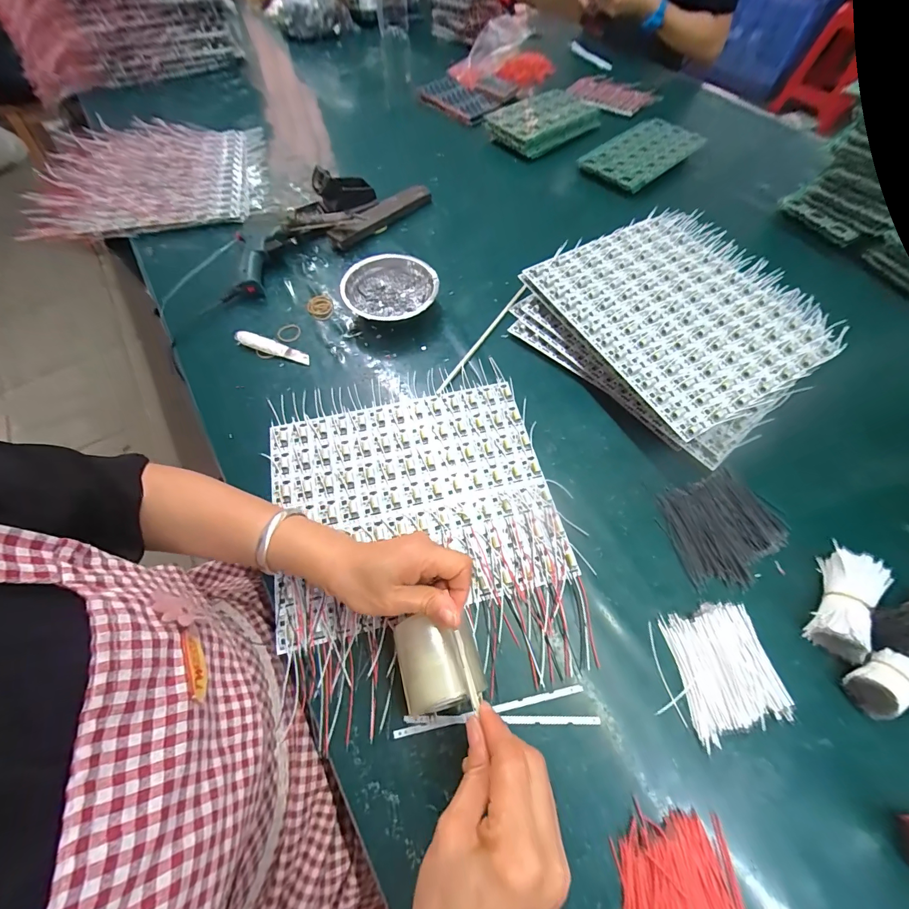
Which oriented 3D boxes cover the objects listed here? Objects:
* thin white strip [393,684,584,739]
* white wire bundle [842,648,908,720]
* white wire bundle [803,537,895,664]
[{"bbox_3d":[0.031,0.216,0.321,0.161,0.005,0.006,-10,62,-5],"label":"thin white strip"},{"bbox_3d":[0.364,0.192,0.323,0.050,0.030,0.033,-27,65,-14],"label":"white wire bundle"},{"bbox_3d":[0.362,0.135,0.352,0.041,0.030,0.094,31,66,16],"label":"white wire bundle"}]

